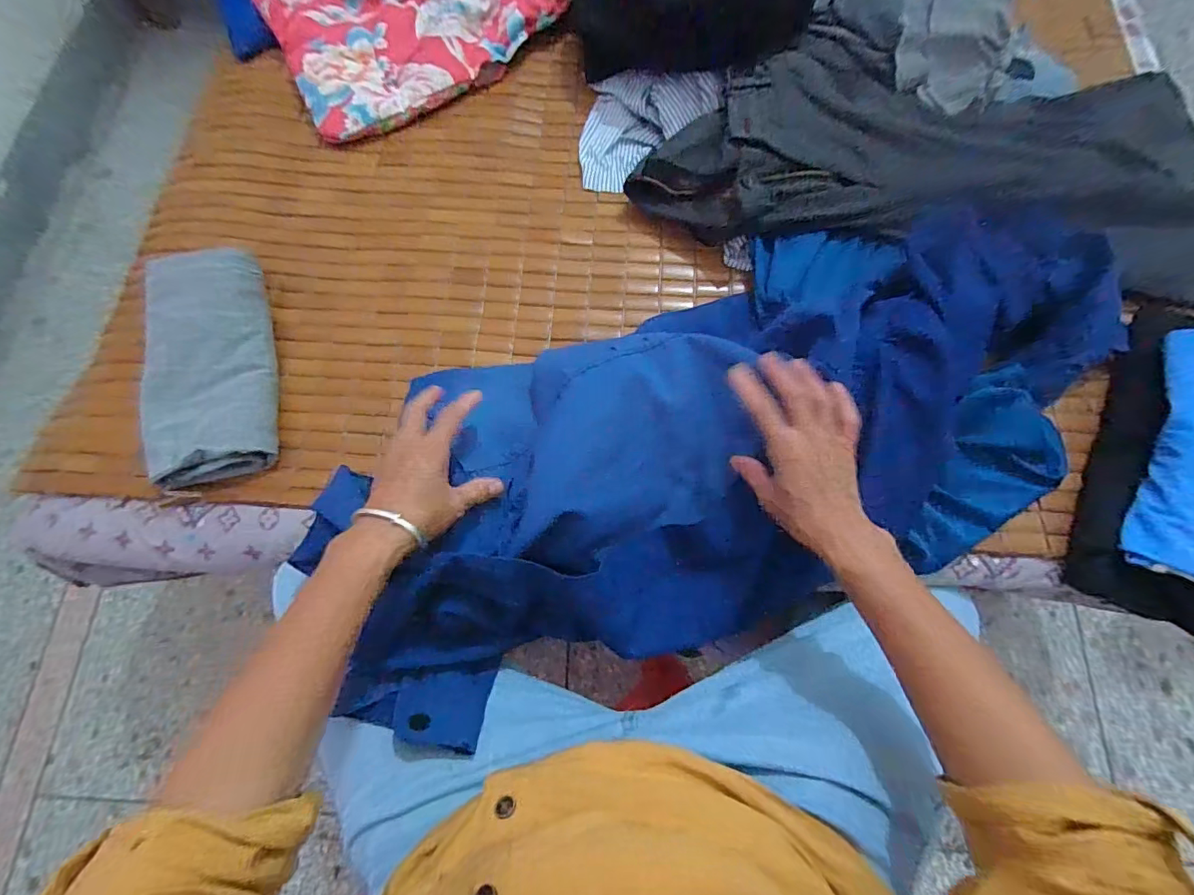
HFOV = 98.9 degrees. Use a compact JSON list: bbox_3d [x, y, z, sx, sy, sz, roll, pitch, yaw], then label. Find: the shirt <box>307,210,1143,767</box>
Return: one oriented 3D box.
[{"bbox_3d":[0.136,-0.018,0.477,0.725,0.093,0.331,-25,73,-7],"label":"shirt"}]

